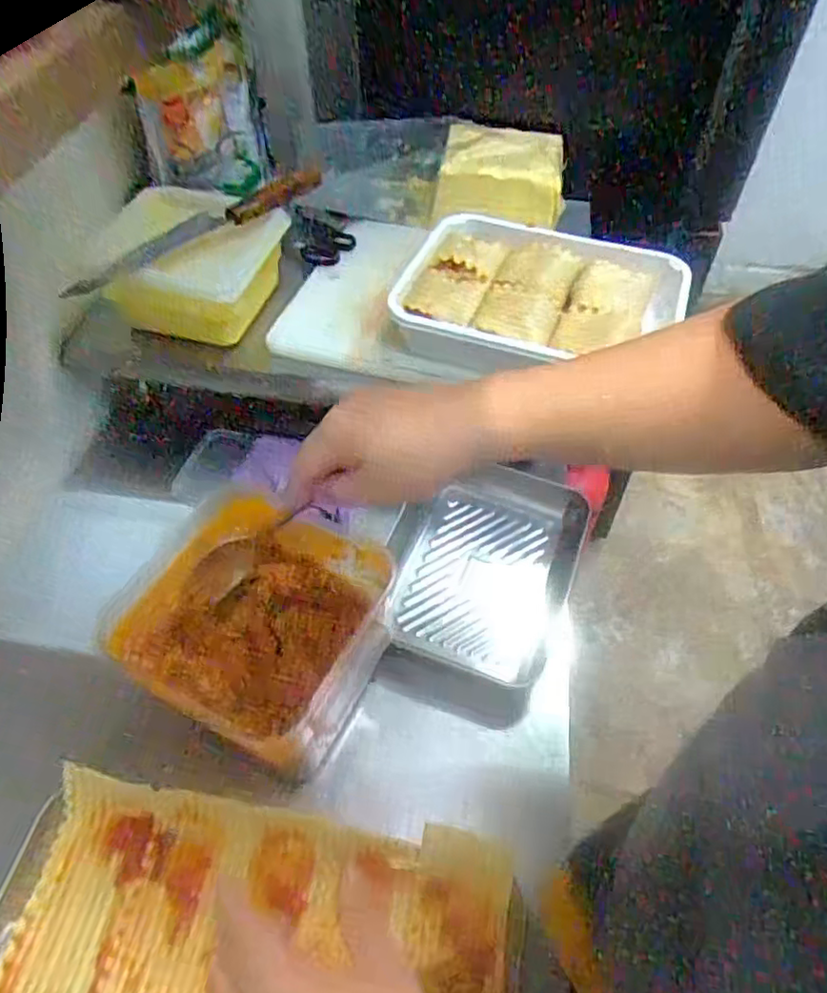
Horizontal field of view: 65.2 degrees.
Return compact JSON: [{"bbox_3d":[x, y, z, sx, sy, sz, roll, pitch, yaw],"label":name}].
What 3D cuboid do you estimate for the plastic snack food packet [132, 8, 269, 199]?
[{"bbox_3d":[-0.256,-0.470,0.797,0.043,0.187,0.156,34,58,29],"label":"plastic snack food packet"}]

